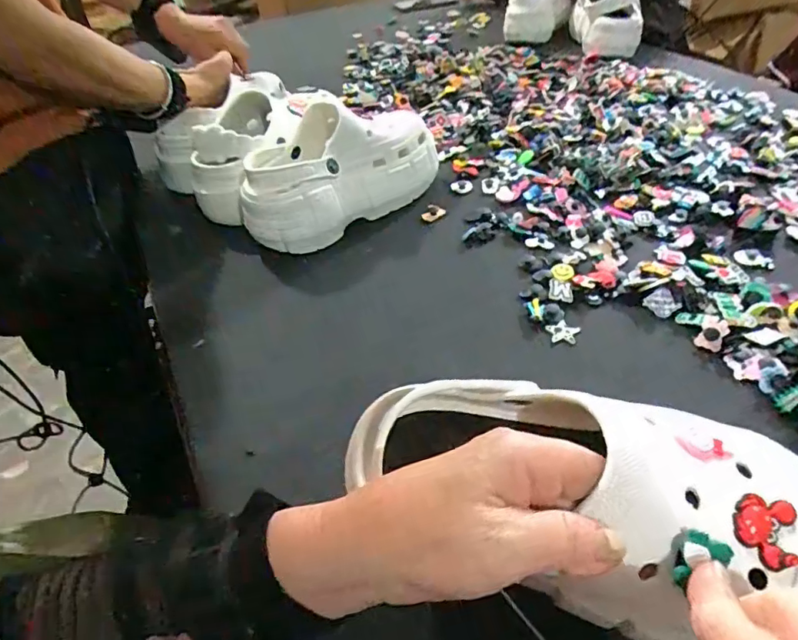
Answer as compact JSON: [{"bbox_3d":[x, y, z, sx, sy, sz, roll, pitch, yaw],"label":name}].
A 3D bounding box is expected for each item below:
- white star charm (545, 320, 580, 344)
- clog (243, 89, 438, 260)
[{"bbox_3d":[0.139,0.011,0.450,0.028,0.005,0.022,2,42,8],"label":"white star charm"},{"bbox_3d":[-0.064,-0.171,0.588,0.244,0.113,0.091,-34,50,-29],"label":"clog"}]

